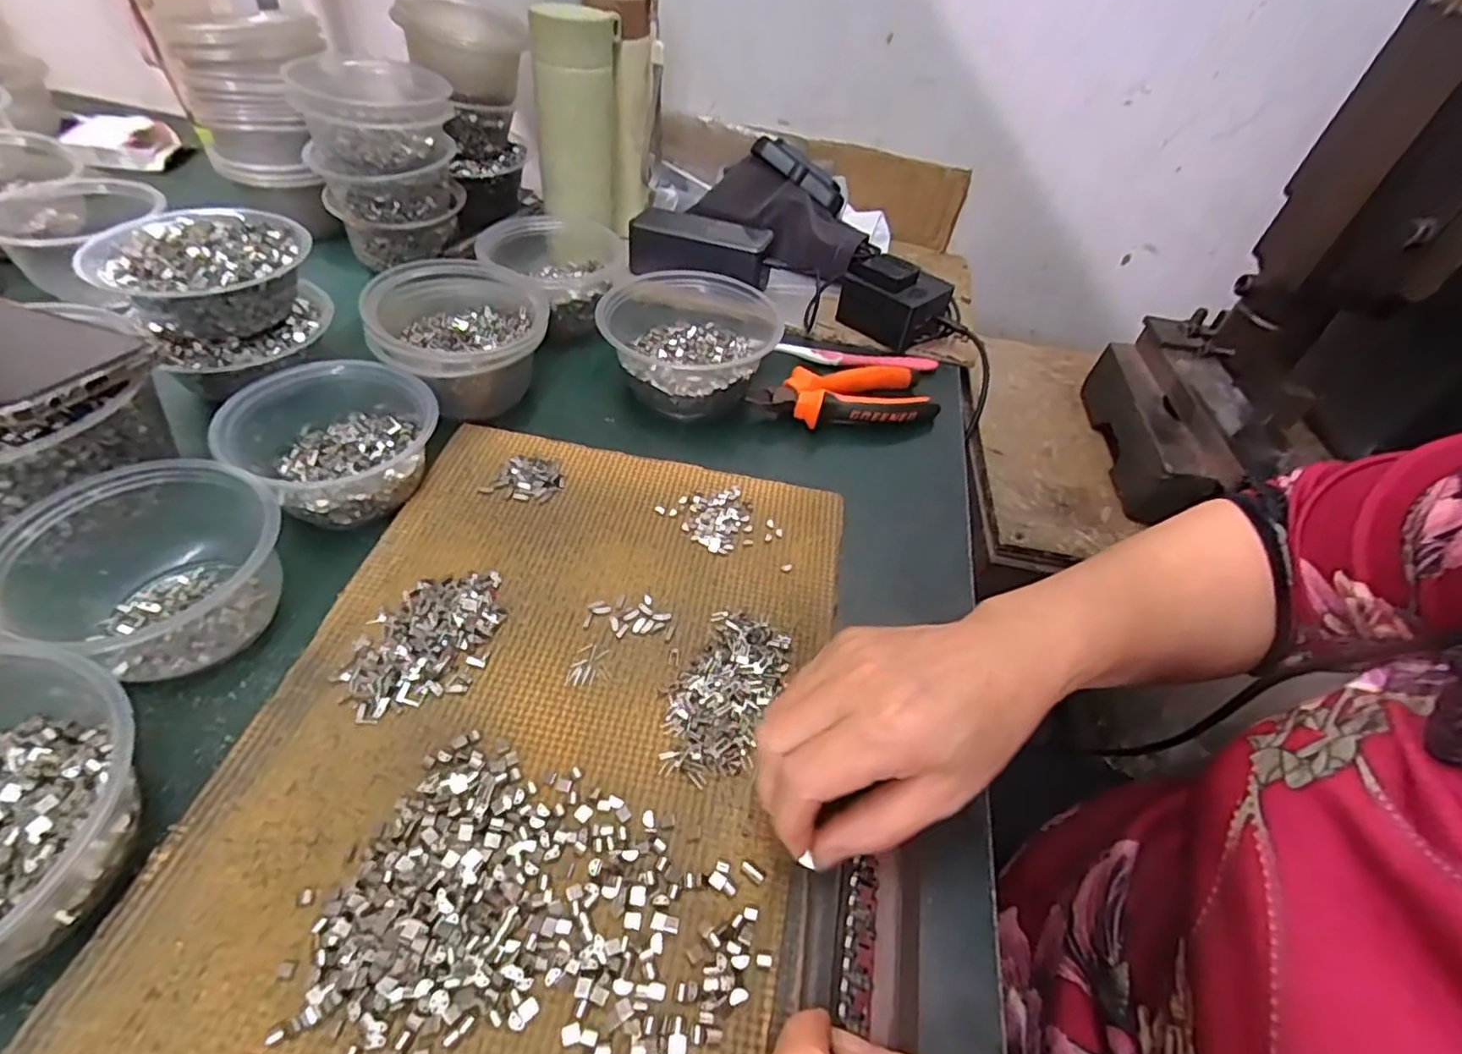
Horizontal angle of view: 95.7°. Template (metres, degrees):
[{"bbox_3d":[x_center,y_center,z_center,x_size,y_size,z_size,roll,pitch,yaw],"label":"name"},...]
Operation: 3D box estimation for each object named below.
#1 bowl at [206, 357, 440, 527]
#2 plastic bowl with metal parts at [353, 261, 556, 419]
[{"bbox_3d":[-0.242,-0.056,0.408,0.105,0.055,0.100,4,47,-4],"label":"bowl"},{"bbox_3d":[-0.189,-0.133,0.473,0.113,0.072,0.116,-6,48,-13],"label":"plastic bowl with metal parts"}]

